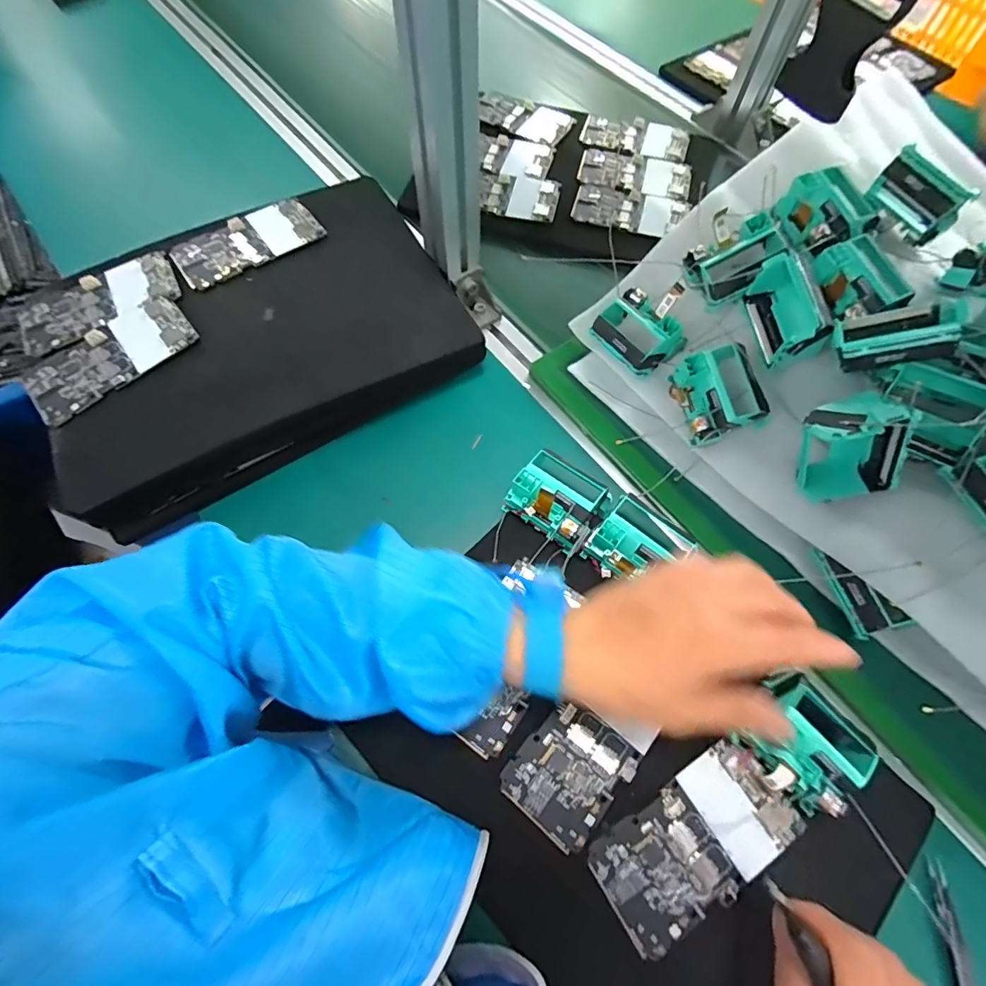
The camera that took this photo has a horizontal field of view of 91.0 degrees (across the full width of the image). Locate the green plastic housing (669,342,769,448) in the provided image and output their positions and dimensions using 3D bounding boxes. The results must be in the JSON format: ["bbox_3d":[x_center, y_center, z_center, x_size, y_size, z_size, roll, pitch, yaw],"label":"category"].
[{"bbox_3d":[0.184,-0.080,0.395,0.062,0.040,0.067,-23,71,10],"label":"green plastic housing"}]

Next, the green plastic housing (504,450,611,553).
[{"bbox_3d":[0.048,0.008,0.378,0.070,0.043,0.043,35,68,13],"label":"green plastic housing"}]

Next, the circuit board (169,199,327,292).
[{"bbox_3d":[-0.229,-0.236,0.453,0.132,0.007,0.065,-36,72,-17],"label":"circuit board"}]

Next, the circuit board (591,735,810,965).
[{"bbox_3d":[0.128,0.221,0.305,0.126,0.006,0.065,-30,70,-15],"label":"circuit board"}]

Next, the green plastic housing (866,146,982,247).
[{"bbox_3d":[0.355,-0.245,0.409,0.070,0.056,0.025,39,69,14],"label":"green plastic housing"}]

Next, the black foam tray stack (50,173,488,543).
[{"bbox_3d":[-0.213,-0.142,0.437,0.350,0.061,0.247,-30,70,-15],"label":"black foam tray stack"}]

